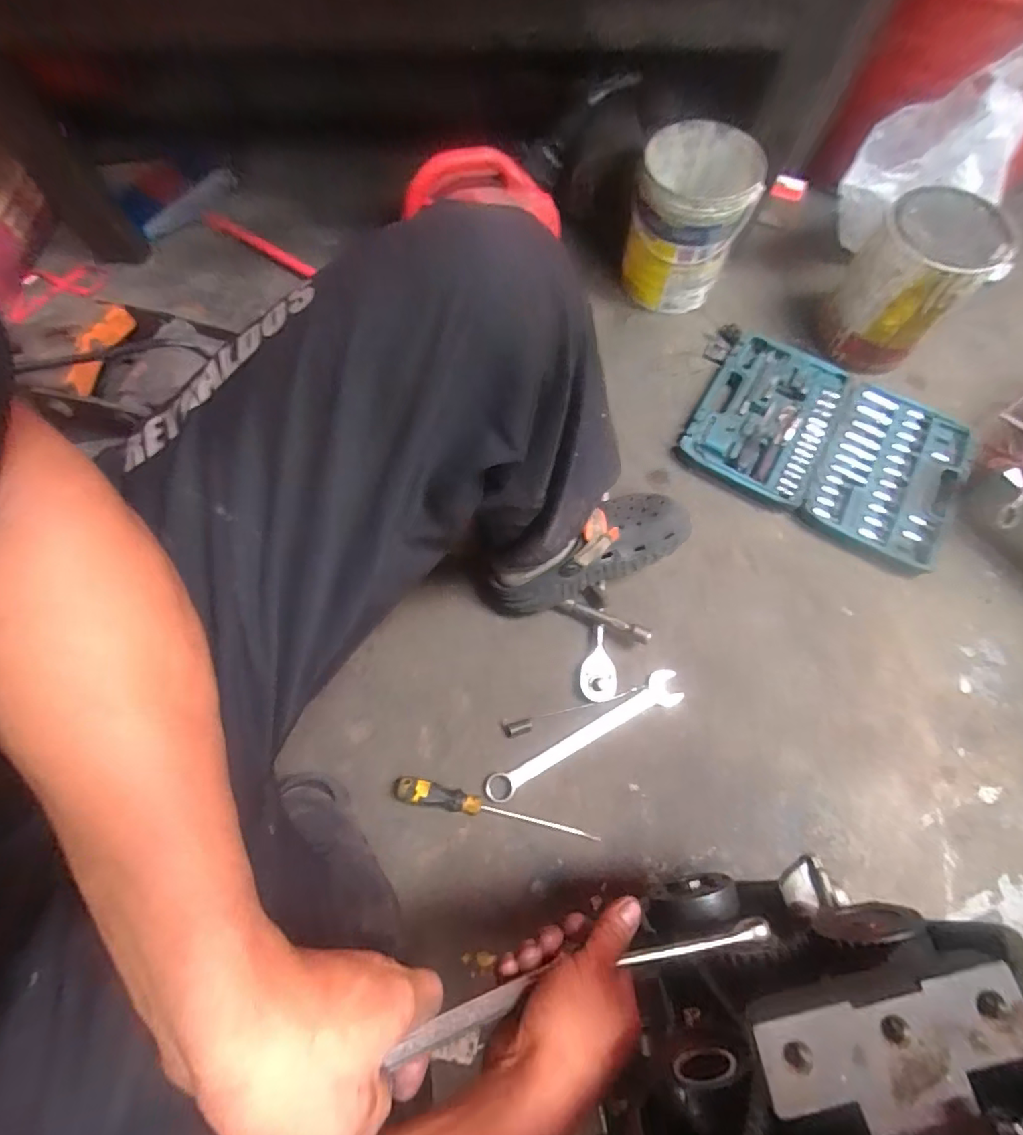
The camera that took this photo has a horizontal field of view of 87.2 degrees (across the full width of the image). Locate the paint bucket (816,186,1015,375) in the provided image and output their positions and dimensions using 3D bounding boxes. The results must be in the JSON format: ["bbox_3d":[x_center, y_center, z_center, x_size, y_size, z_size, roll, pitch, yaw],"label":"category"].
[{"bbox_3d":[0.607,-0.441,0.831,0.162,0.182,0.187,32,73,10],"label":"paint bucket"}]

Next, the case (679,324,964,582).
[{"bbox_3d":[0.478,-0.191,0.826,0.392,0.034,0.292,29,72,9],"label":"case"}]

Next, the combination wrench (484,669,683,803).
[{"bbox_3d":[0.098,0.219,0.690,0.284,0.009,0.044,-29,74,-11],"label":"combination wrench"}]

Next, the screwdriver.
[{"bbox_3d":[-0.020,0.291,0.652,0.251,0.025,0.030,10,70,2],"label":"screwdriver"}]

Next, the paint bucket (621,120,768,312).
[{"bbox_3d":[0.283,-0.563,0.886,0.178,0.195,0.185,0,70,-1],"label":"paint bucket"}]

